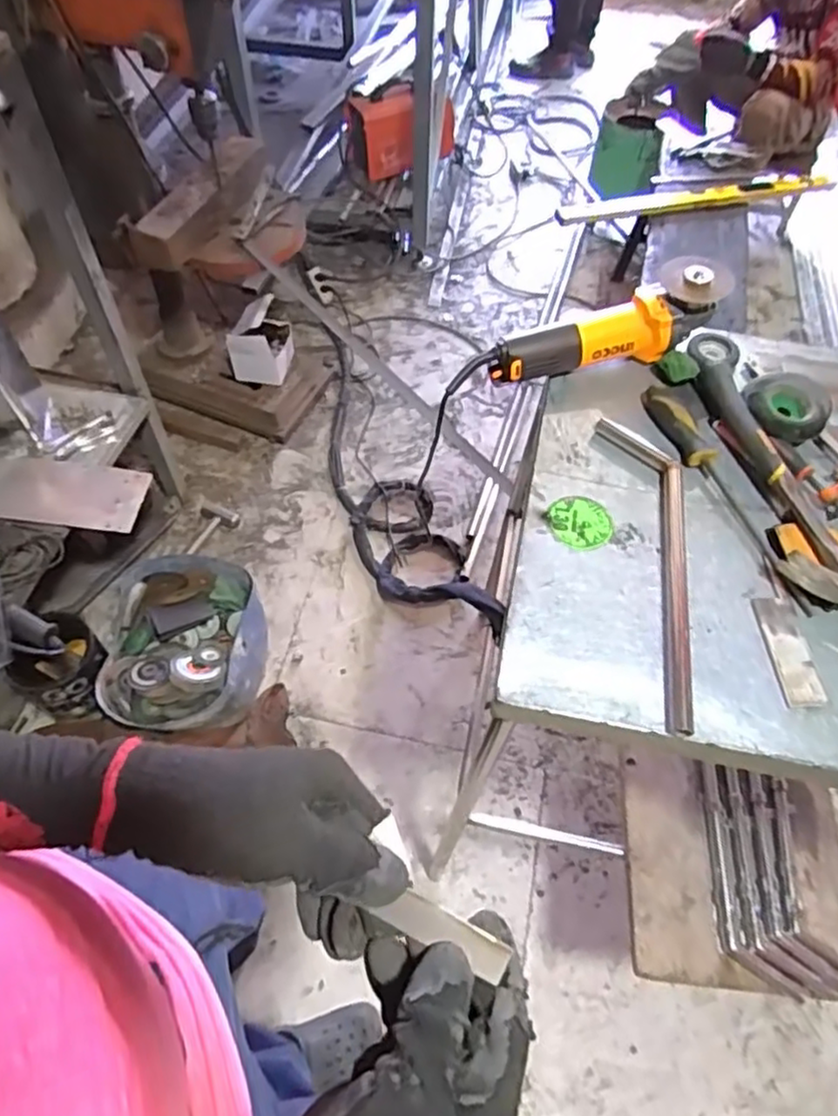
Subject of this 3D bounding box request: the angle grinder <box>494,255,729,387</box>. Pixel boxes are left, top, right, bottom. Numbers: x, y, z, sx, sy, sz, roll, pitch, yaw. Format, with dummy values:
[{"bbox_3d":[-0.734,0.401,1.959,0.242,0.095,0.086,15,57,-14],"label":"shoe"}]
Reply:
[{"bbox_3d":[0.221,-0.265,0.797,0.281,0.082,0.066,-20,58,3],"label":"angle grinder"}]

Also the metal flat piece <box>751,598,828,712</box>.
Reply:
[{"bbox_3d":[0.337,0.084,0.623,0.037,0.006,0.110,1,52,-2],"label":"metal flat piece"}]

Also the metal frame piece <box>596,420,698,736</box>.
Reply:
[{"bbox_3d":[0.242,0.003,0.665,0.074,0.017,0.346,0,56,-2],"label":"metal frame piece"}]

